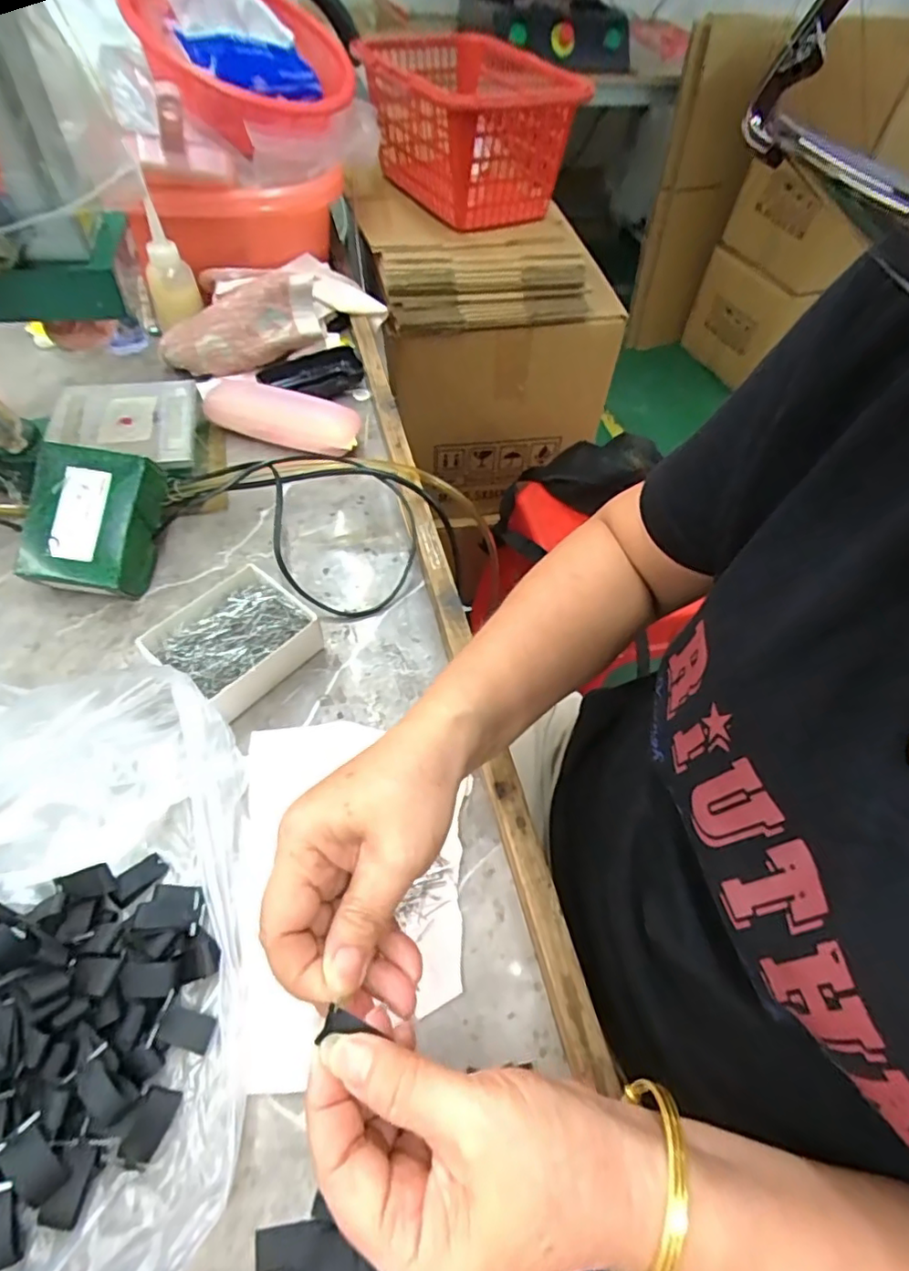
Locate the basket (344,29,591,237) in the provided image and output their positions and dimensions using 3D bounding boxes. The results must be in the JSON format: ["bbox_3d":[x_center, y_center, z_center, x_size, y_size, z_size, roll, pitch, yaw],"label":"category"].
[{"bbox_3d":[0.005,-0.611,0.714,0.222,0.135,0.176,37,60,20],"label":"basket"}]

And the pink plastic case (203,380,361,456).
[{"bbox_3d":[-0.165,-0.218,0.582,0.147,0.044,0.060,14,55,6],"label":"pink plastic case"}]

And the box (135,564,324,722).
[{"bbox_3d":[-0.156,0.007,0.431,0.089,0.046,0.099,35,60,19],"label":"box"}]

